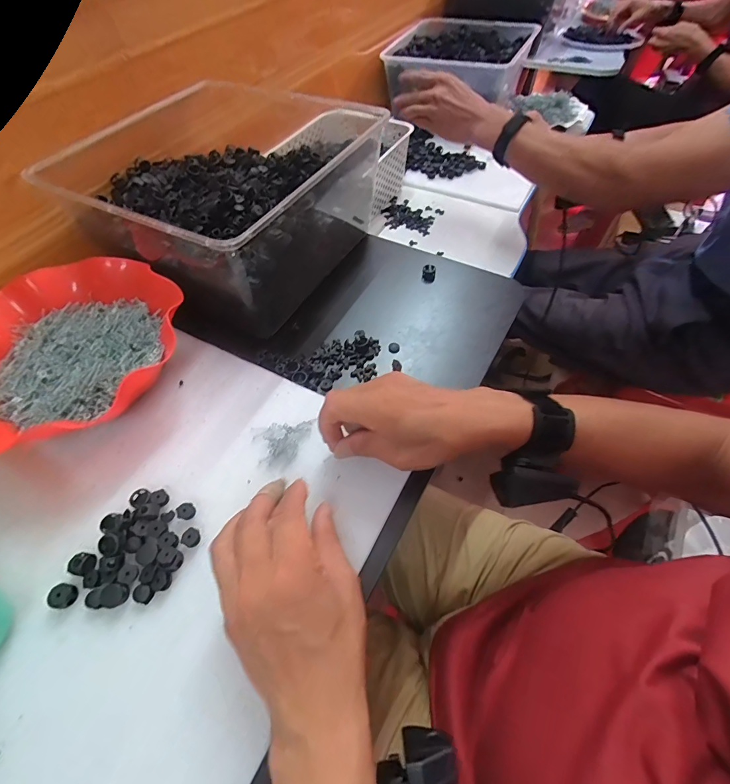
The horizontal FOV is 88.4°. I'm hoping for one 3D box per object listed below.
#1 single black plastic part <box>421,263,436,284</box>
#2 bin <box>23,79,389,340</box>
[{"bbox_3d":[0.082,-0.153,0.486,0.017,0.017,0.017,4,57,6],"label":"single black plastic part"},{"bbox_3d":[-0.174,-0.245,0.475,0.338,0.129,0.302,26,61,19],"label":"bin"}]

